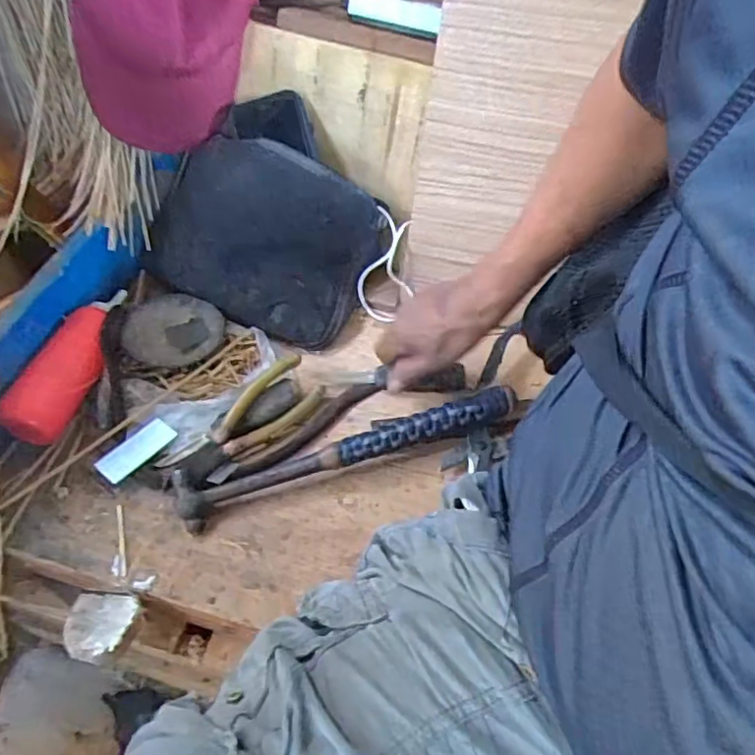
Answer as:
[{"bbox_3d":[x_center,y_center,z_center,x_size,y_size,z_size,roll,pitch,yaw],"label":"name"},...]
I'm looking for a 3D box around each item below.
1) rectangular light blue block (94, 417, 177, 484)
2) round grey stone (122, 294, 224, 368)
[{"bbox_3d":[-0.214,0.064,0.520,0.030,0.009,0.066,35,59,21],"label":"rectangular light blue block"},{"bbox_3d":[-0.207,-0.046,0.587,0.086,0.026,0.085,2,53,-2],"label":"round grey stone"}]

